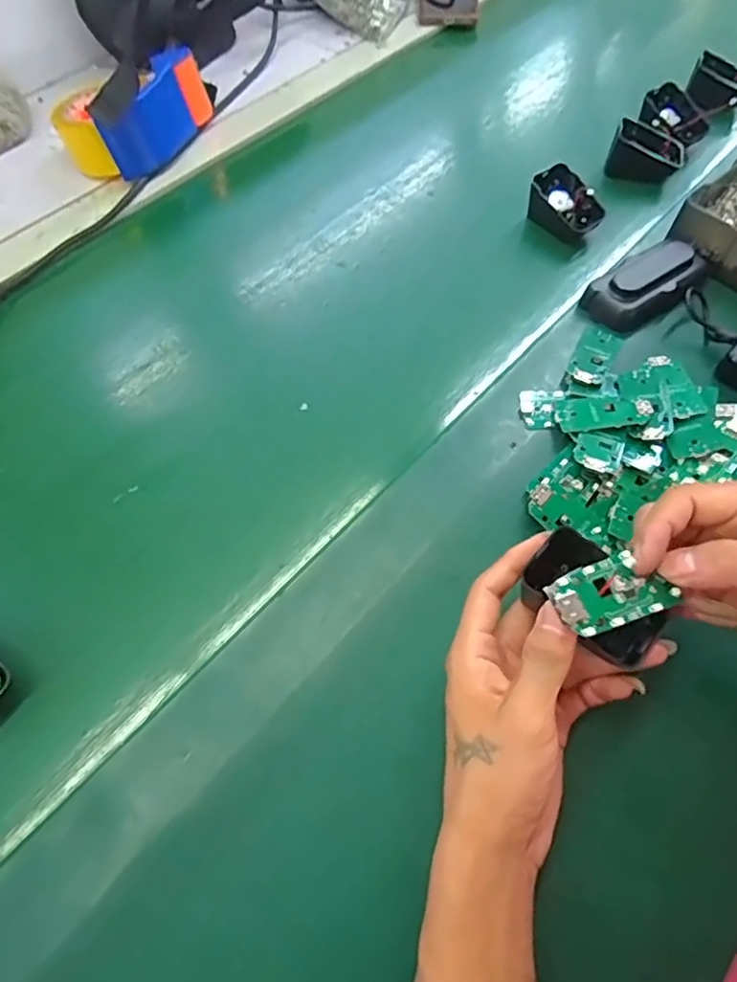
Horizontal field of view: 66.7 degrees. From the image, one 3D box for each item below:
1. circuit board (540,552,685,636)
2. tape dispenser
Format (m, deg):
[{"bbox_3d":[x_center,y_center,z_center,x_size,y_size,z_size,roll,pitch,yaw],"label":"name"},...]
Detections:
[{"bbox_3d":[0.116,0.048,0.266,0.056,0.010,0.031,-21,61,-9],"label":"circuit board"},{"bbox_3d":[-0.246,-0.396,0.581,0.107,0.072,0.166,23,64,16],"label":"tape dispenser"}]

